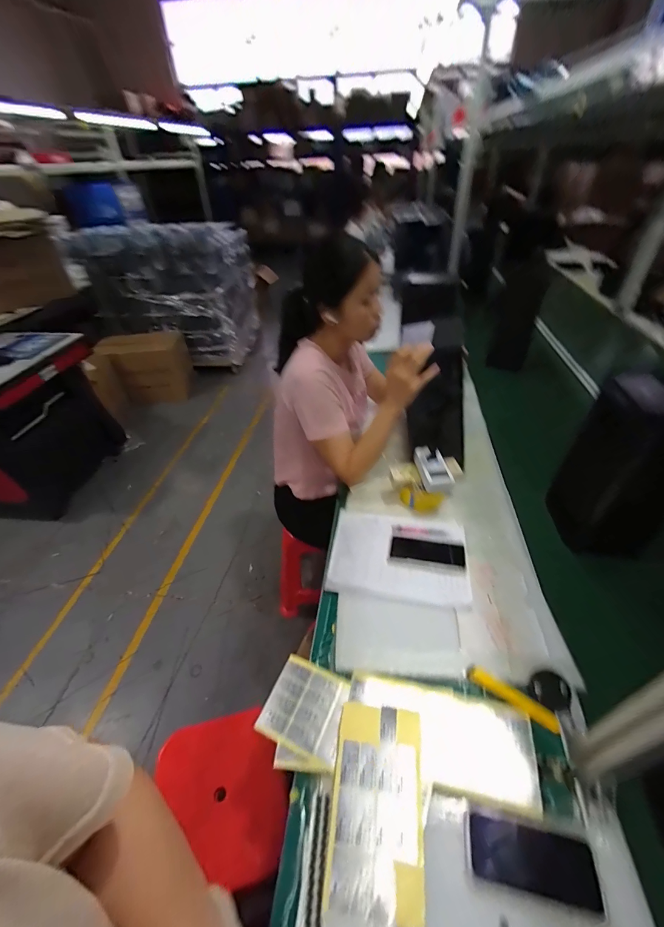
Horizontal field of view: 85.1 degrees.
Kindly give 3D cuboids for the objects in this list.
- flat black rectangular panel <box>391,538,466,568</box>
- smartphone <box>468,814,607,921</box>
[{"bbox_3d":[0.209,0.192,0.795,0.153,0.012,0.061,7,41,13],"label":"flat black rectangular panel"},{"bbox_3d":[0.245,0.489,0.446,0.148,0.009,0.064,1,35,15],"label":"smartphone"}]

